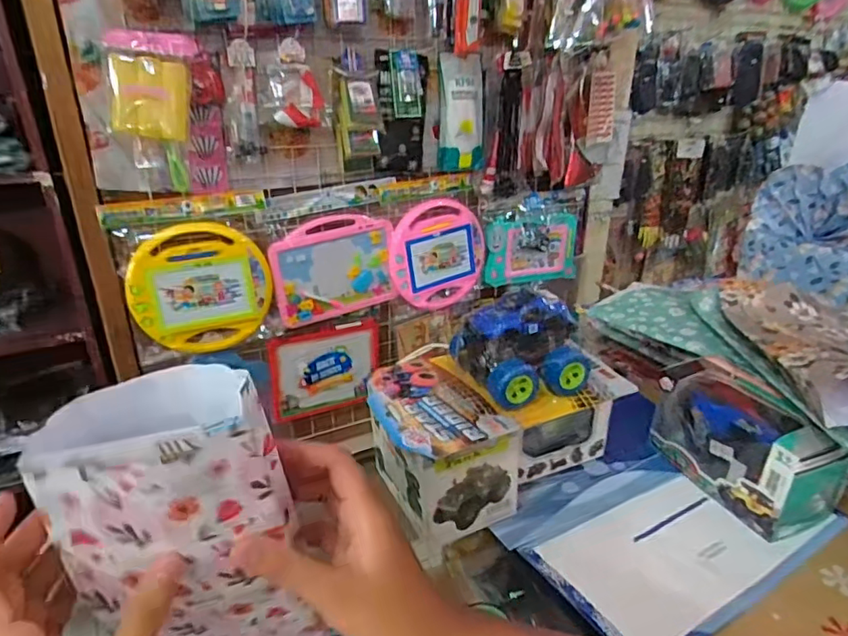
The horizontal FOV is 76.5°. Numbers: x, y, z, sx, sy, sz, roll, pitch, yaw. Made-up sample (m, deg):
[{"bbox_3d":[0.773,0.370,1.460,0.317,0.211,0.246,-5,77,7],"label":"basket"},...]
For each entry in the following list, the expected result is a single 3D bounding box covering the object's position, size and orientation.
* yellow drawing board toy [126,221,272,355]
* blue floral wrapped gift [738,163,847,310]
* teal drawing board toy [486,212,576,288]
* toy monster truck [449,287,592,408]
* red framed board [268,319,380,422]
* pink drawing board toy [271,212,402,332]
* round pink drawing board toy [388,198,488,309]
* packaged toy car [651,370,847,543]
[{"bbox_3d":[-0.476,-0.059,1.157,0.277,0.274,0.021,-8,25,-20],"label":"yellow drawing board toy"},{"bbox_3d":[0.529,-0.113,0.700,0.060,0.164,0.225,-6,24,-14],"label":"blue floral wrapped gift"},{"bbox_3d":[0.311,-0.192,1.519,0.298,0.193,0.035,-10,26,-23],"label":"teal drawing board toy"},{"bbox_3d":[0.080,0.024,0.448,0.097,0.077,0.070,-7,25,-18],"label":"toy monster truck"},{"bbox_3d":[-0.249,0.135,1.384,0.286,0.229,0.021,-13,27,-28],"label":"red framed board"},{"bbox_3d":[-0.211,-0.117,1.279,0.289,0.238,0.020,-11,26,-25],"label":"pink drawing board toy"},{"bbox_3d":[0.041,-0.163,1.388,0.268,0.277,0.023,-32,30,-19],"label":"round pink drawing board toy"},{"bbox_3d":[0.282,0.106,0.473,0.078,0.089,0.145,-9,25,-21],"label":"packaged toy car"}]

